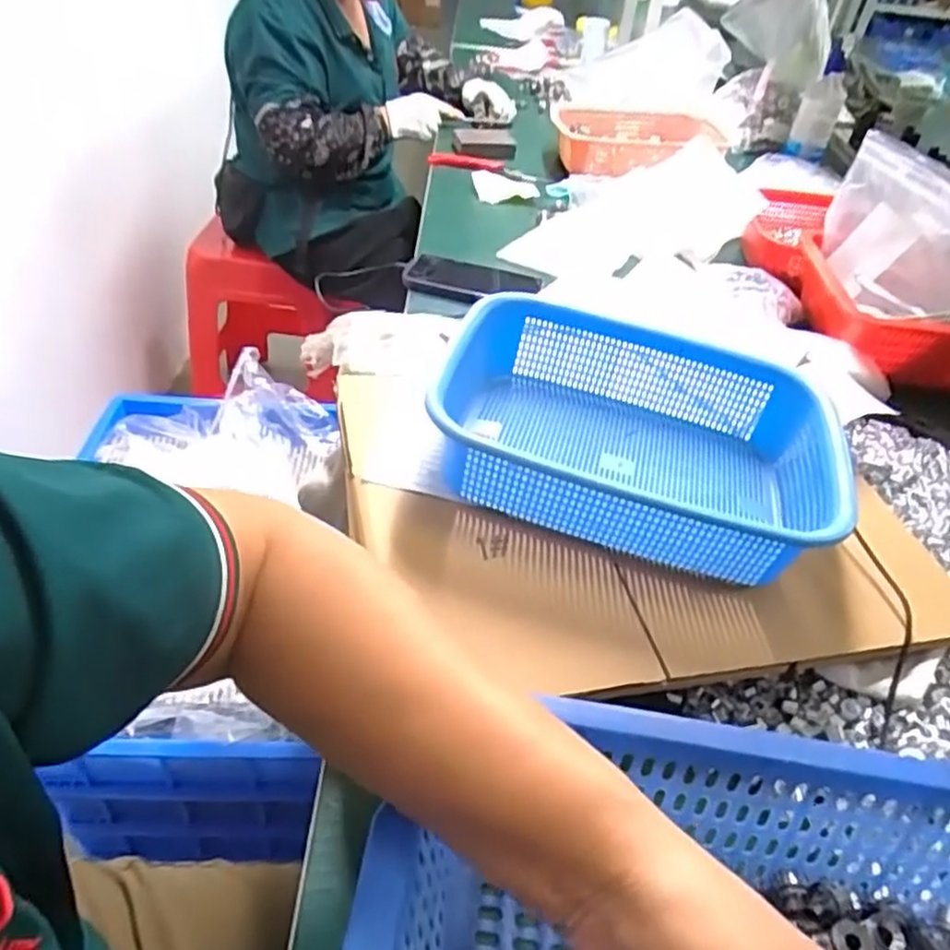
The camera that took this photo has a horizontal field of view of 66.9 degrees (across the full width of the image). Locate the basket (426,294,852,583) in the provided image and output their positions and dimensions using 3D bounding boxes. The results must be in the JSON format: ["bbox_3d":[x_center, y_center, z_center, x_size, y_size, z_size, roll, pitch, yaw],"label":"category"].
[{"bbox_3d":[0.115,-0.027,0.532,0.273,0.082,0.204,15,43,8],"label":"basket"}]

